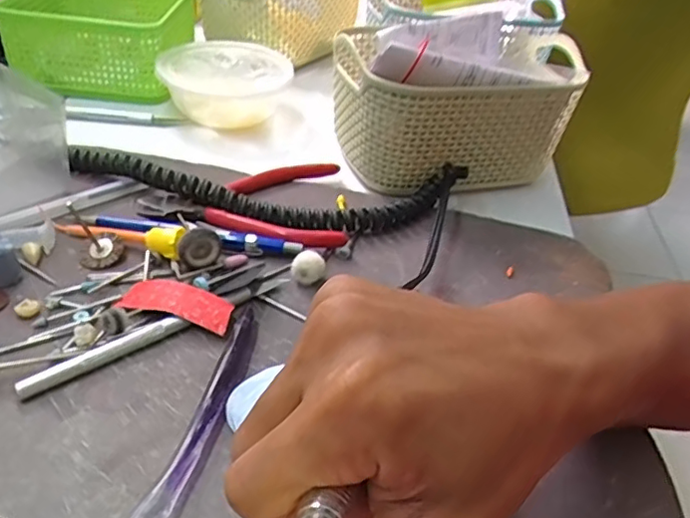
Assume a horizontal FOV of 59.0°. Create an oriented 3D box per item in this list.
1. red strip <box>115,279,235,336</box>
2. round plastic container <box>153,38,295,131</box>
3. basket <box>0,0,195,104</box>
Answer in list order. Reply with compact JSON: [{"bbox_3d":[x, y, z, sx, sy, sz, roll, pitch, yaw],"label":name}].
[{"bbox_3d":[-0.084,0.023,0.308,0.057,0.010,0.020,15,38,9],"label":"red strip"},{"bbox_3d":[-0.096,-0.141,0.499,0.098,0.045,0.098,5,38,-4],"label":"round plastic container"},{"bbox_3d":[-0.207,-0.196,0.529,0.128,0.063,0.133,7,38,-1],"label":"basket"}]

